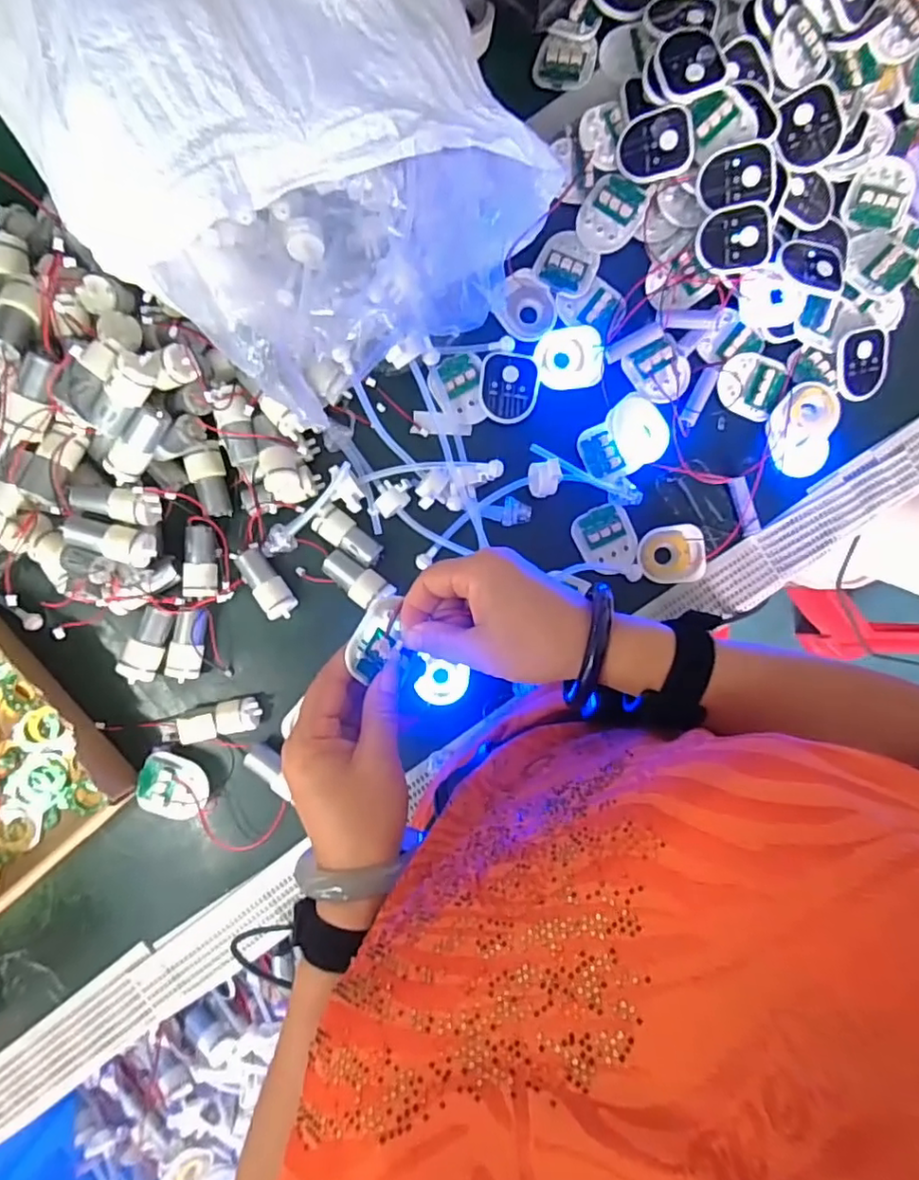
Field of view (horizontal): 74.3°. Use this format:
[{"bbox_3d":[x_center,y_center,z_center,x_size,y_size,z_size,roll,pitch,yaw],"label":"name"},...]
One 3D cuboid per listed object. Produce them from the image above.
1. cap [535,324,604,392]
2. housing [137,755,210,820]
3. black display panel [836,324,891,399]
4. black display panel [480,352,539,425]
[{"bbox_3d":[0.094,-0.198,0.514,0.056,0.007,0.051,-2,90,1],"label":"cap"},{"bbox_3d":[-0.241,0.168,0.513,0.060,0.023,0.047,19,90,0],"label":"housing"},{"bbox_3d":[0.342,-0.194,0.513,0.044,0.008,0.059,2,90,1],"label":"black display panel"},{"bbox_3d":[0.042,-0.172,0.515,0.048,0.006,0.059,3,90,1],"label":"black display panel"}]

